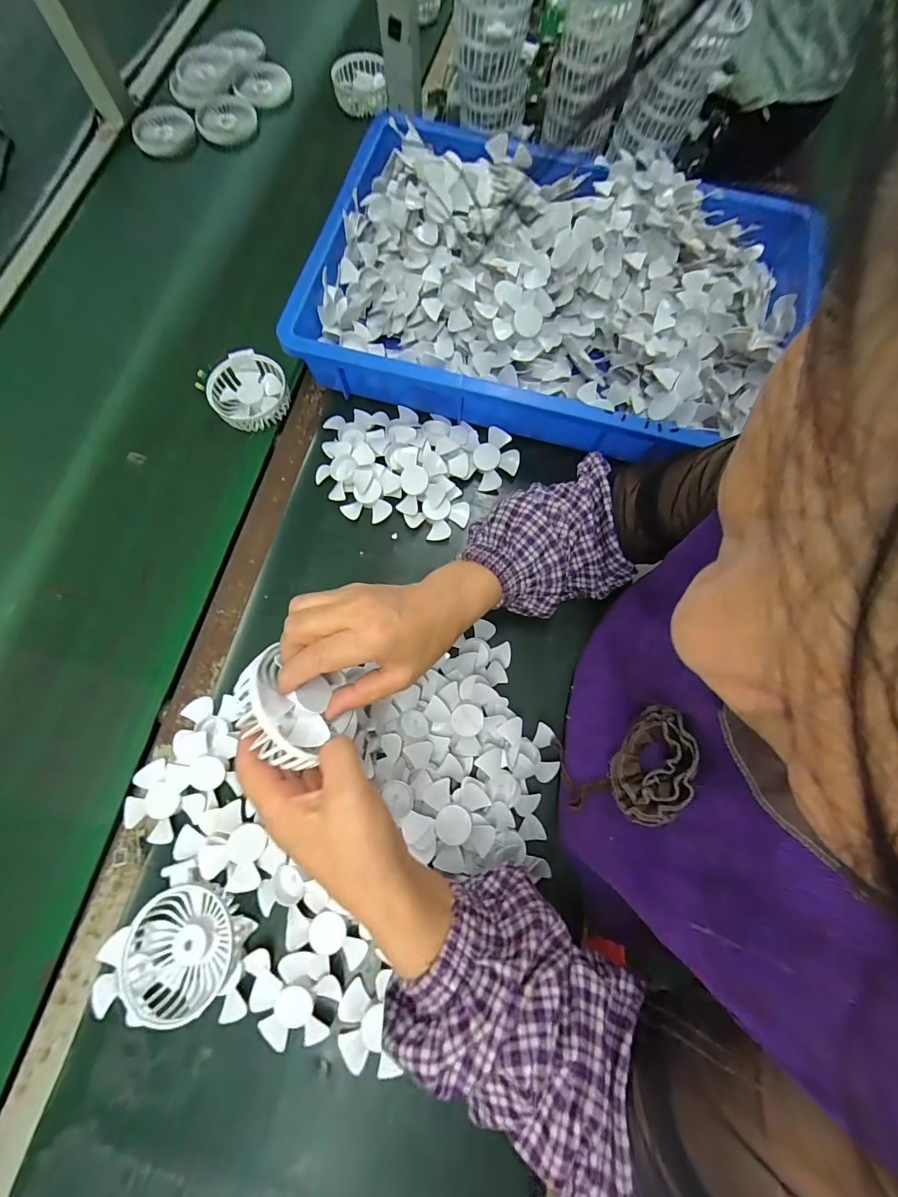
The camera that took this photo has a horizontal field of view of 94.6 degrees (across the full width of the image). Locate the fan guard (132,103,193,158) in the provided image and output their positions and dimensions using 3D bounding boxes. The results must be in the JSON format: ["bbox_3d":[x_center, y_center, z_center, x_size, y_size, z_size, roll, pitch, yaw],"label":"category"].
[{"bbox_3d":[-0.446,-0.740,0.649,0.089,0.019,0.088,-19,76,-5],"label":"fan guard"}]

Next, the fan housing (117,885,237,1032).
[{"bbox_3d":[-0.228,0.294,0.350,0.086,0.041,0.090,0,75,0],"label":"fan housing"}]

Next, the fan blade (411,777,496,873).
[{"bbox_3d":[0.007,0.203,0.373,0.065,0.017,0.068,10,76,3],"label":"fan blade"}]

